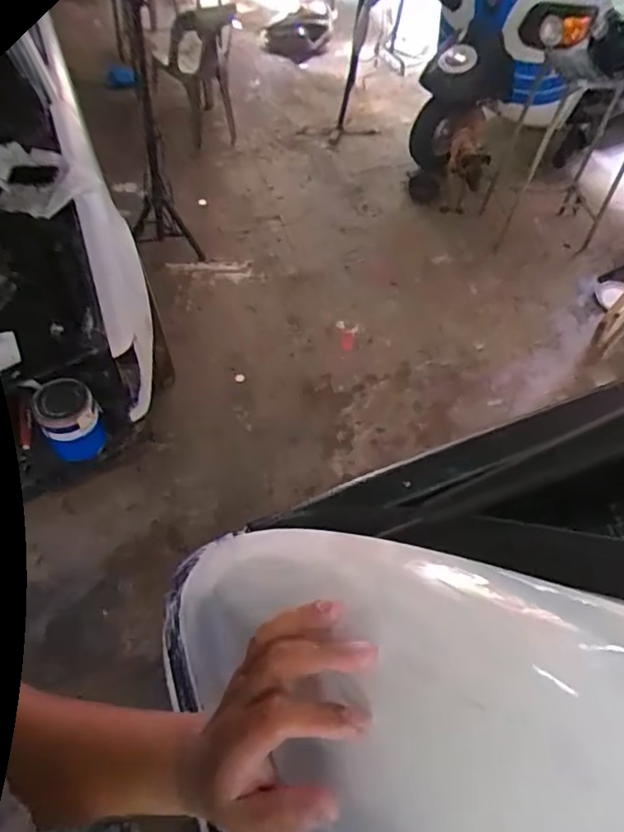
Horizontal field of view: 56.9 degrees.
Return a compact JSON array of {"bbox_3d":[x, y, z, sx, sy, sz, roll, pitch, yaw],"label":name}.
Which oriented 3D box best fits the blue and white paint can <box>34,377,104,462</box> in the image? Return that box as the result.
[{"bbox_3d":[-0.745,0.016,1.789,0.172,0.212,0.177,-20,59,-17],"label":"blue and white paint can"}]

